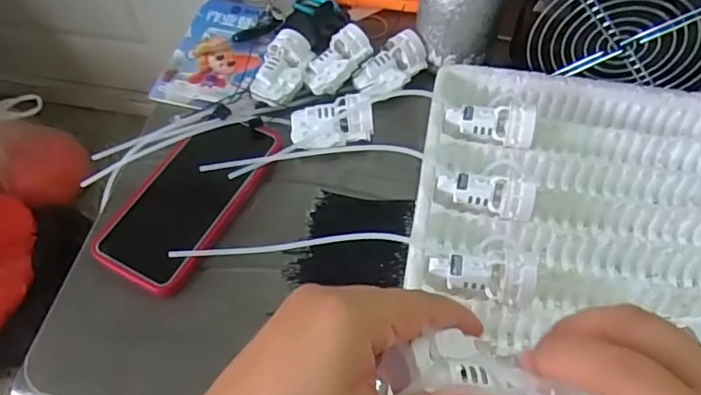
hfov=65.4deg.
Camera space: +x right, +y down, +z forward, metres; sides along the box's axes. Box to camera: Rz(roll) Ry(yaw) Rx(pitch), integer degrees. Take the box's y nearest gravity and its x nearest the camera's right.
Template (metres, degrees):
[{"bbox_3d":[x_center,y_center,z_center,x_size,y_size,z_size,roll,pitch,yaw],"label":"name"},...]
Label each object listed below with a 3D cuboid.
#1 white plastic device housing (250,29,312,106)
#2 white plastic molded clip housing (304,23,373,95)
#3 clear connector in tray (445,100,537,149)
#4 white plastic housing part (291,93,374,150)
[{"bbox_3d":[-0.060,-0.114,0.479,0.037,0.023,0.067,11,59,8],"label":"white plastic device housing"},{"bbox_3d":[-0.012,-0.122,0.485,0.067,0.021,0.035,-40,65,-21],"label":"white plastic molded clip housing"},{"bbox_3d":[0.110,-0.062,0.423,0.066,0.026,0.025,17,60,12],"label":"clear connector in tray"},{"bbox_3d":[-0.016,-0.065,0.452,0.065,0.025,0.037,-10,58,-5],"label":"white plastic housing part"}]

